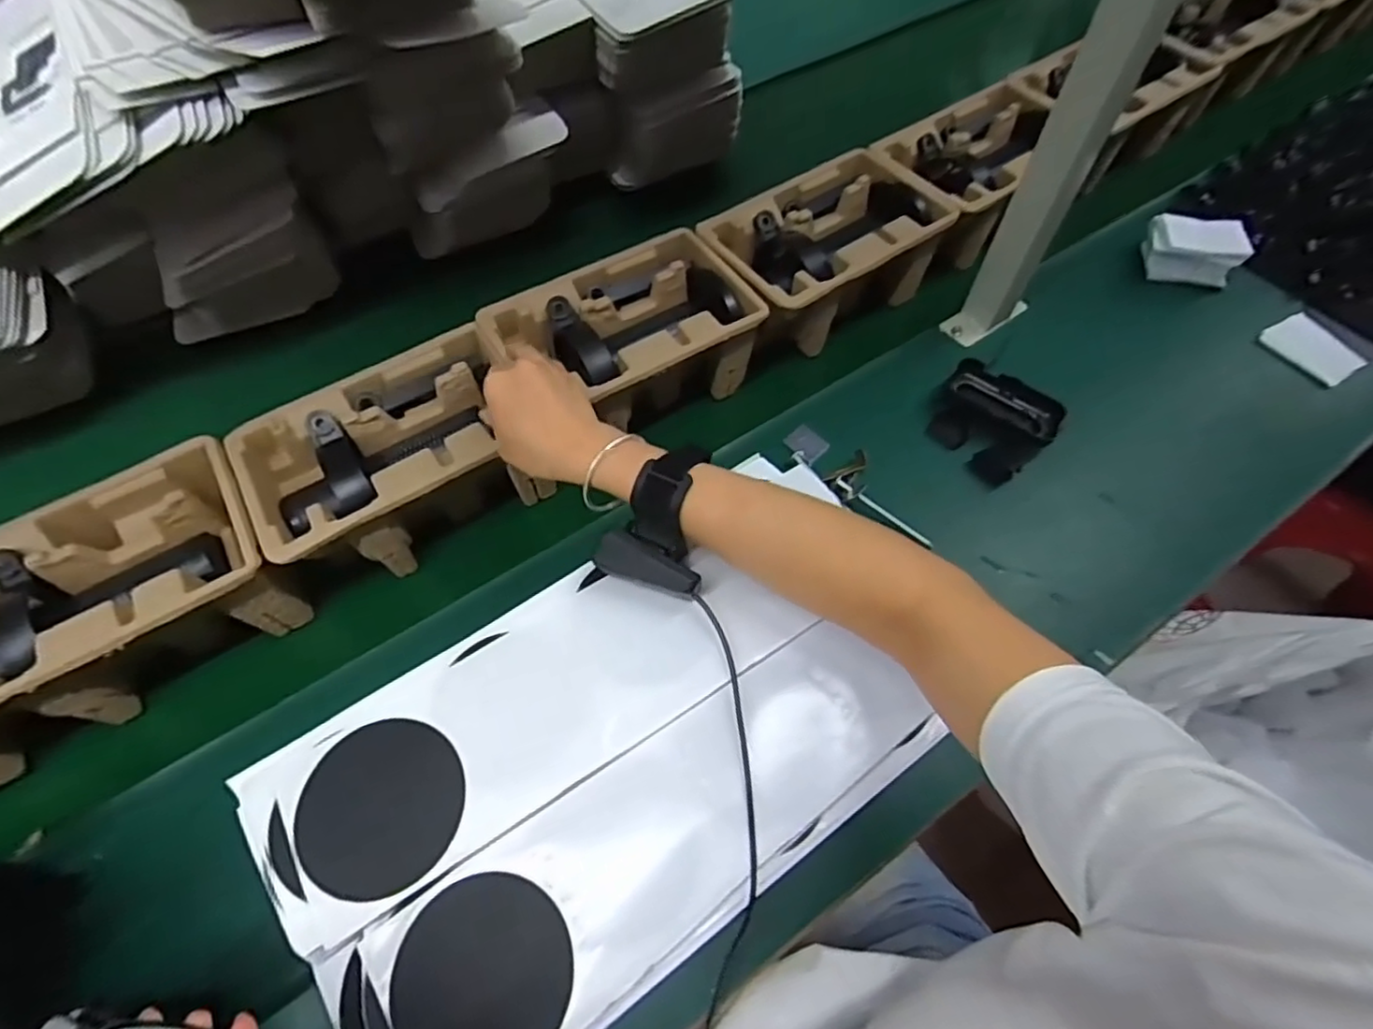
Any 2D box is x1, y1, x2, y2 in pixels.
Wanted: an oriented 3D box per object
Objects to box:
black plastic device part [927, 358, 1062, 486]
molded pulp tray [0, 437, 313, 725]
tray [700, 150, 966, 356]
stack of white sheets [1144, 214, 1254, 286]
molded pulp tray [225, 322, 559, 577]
[{"bbox_3d":[0.285,-0.086,0.612,0.102,0.039,0.102,38,65,21],"label":"black plastic device part"},{"bbox_3d":[-0.431,0.064,0.490,0.226,0.092,0.146,-32,63,-19],"label":"molded pulp tray"},{"bbox_3d":[0.139,-0.264,0.667,0.235,0.098,0.145,-31,63,-18],"label":"tray"},{"bbox_3d":[0.553,-0.287,0.701,0.088,0.052,0.069,13,59,7],"label":"stack of white sheets"},{"bbox_3d":[-0.245,-0.044,0.547,0.208,0.093,0.147,-27,62,-16],"label":"molded pulp tray"}]

